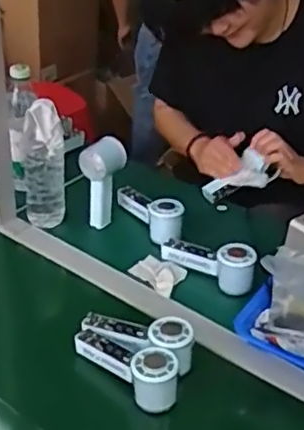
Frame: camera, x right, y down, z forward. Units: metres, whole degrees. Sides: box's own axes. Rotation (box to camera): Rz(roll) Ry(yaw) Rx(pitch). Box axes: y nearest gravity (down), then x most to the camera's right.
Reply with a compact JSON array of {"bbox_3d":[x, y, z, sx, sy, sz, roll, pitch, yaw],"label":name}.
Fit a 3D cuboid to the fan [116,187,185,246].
[{"bbox_3d":[-0.002,-0.009,1.086,0.058,0.054,0.159,-19,40,-29],"label":"fan"}]

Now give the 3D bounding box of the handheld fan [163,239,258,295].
[{"bbox_3d":[0.084,0.067,0.982,0.151,0.056,0.048,17,37,20],"label":"handheld fan"}]

